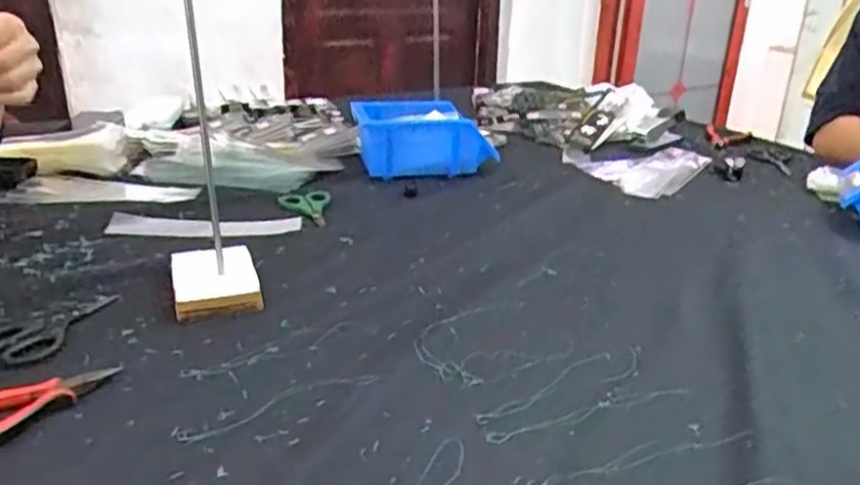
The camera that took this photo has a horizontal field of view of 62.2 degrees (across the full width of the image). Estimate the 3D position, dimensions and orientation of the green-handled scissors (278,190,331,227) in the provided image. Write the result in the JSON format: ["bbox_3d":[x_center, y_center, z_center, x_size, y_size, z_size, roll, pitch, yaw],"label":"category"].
[{"bbox_3d":[-0.148,-0.039,0.833,0.061,0.018,0.104,-2,23,-8],"label":"green-handled scissors"}]

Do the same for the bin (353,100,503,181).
[{"bbox_3d":[-0.010,-0.142,1.001,0.187,0.084,0.133,-5,27,-11],"label":"bin"}]

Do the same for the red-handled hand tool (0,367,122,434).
[{"bbox_3d":[-0.269,0.104,0.471,0.045,0.016,0.112,16,26,32],"label":"red-handled hand tool"}]

